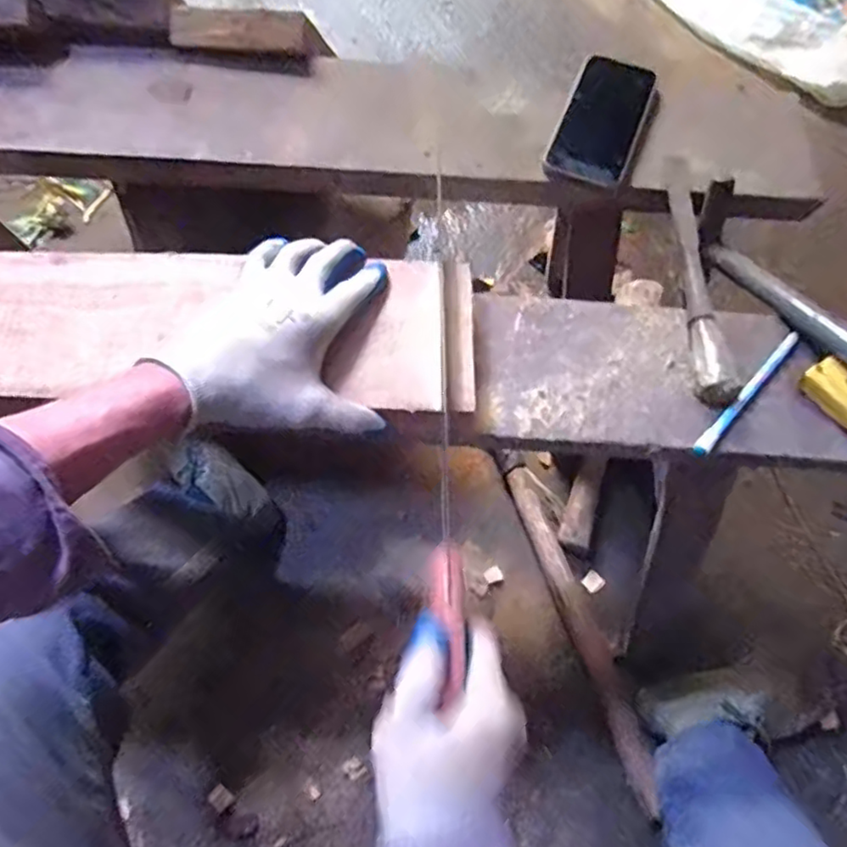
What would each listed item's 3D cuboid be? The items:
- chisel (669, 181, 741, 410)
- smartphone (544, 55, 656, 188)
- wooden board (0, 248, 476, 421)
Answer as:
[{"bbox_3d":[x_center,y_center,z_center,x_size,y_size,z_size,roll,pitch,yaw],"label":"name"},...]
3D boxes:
[{"bbox_3d":[0.234,-0.122,0.536,0.031,0.026,0.236,5,63,1],"label":"chisel"},{"bbox_3d":[0.173,-0.294,0.617,0.072,0.012,0.147,21,70,7],"label":"smartphone"},{"bbox_3d":[-0.365,-0.078,0.479,0.788,0.045,0.143,3,63,1],"label":"wooden board"}]

